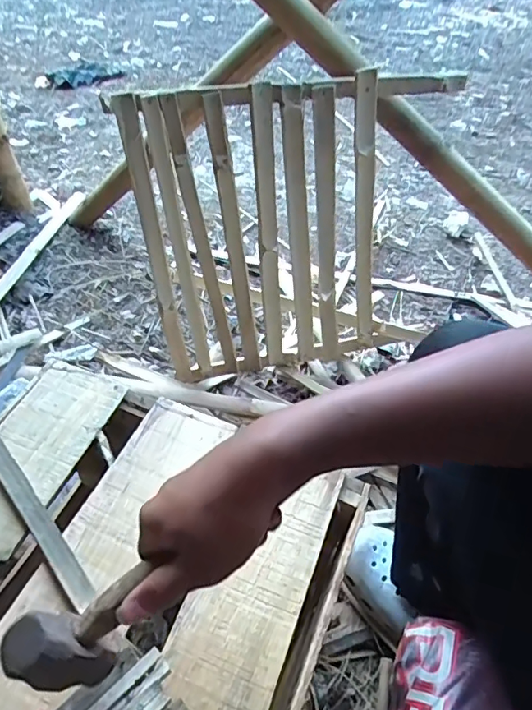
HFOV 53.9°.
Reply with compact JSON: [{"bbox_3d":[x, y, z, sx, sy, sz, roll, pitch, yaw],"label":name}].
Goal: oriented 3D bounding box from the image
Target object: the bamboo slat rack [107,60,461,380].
[{"bbox_3d":[0.027,-0.185,0.868,0.436,0.496,0.060,-7,41,-2],"label":"bamboo slat rack"}]

